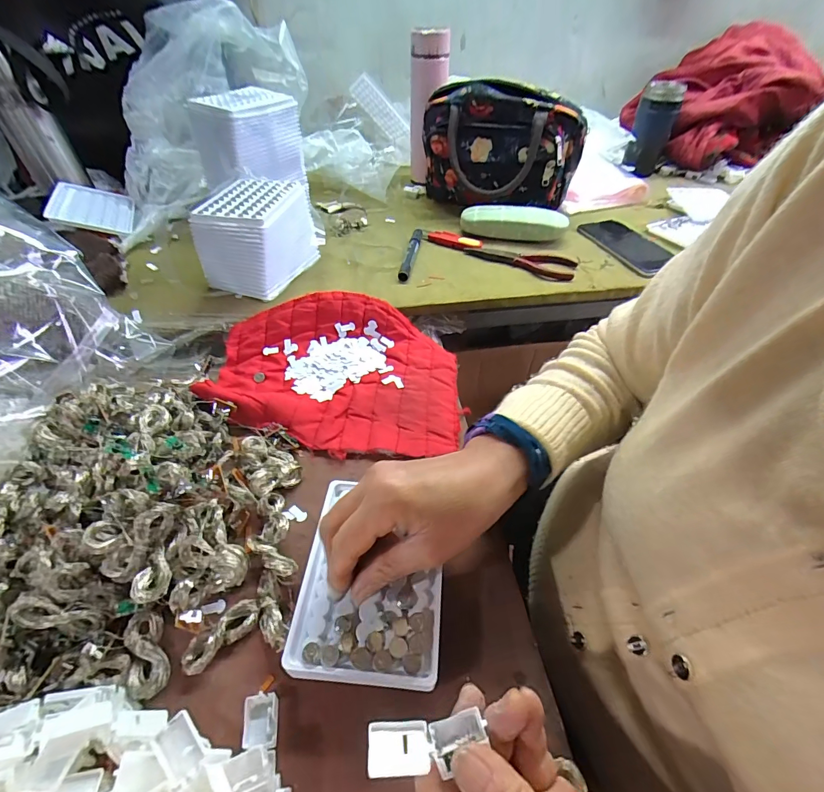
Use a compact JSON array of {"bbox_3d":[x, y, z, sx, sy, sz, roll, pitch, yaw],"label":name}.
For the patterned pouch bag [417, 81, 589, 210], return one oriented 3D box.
[{"bbox_3d":[0.129,-0.377,0.640,0.238,0.171,0.108,22,50,20],"label":"patterned pouch bag"}]

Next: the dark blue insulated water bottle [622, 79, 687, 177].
[{"bbox_3d":[0.465,-0.515,0.785,0.075,0.146,0.082,21,49,18],"label":"dark blue insulated water bottle"}]

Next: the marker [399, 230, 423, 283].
[{"bbox_3d":[-0.001,-0.202,0.573,0.016,0.016,0.129,7,46,6],"label":"marker"}]

